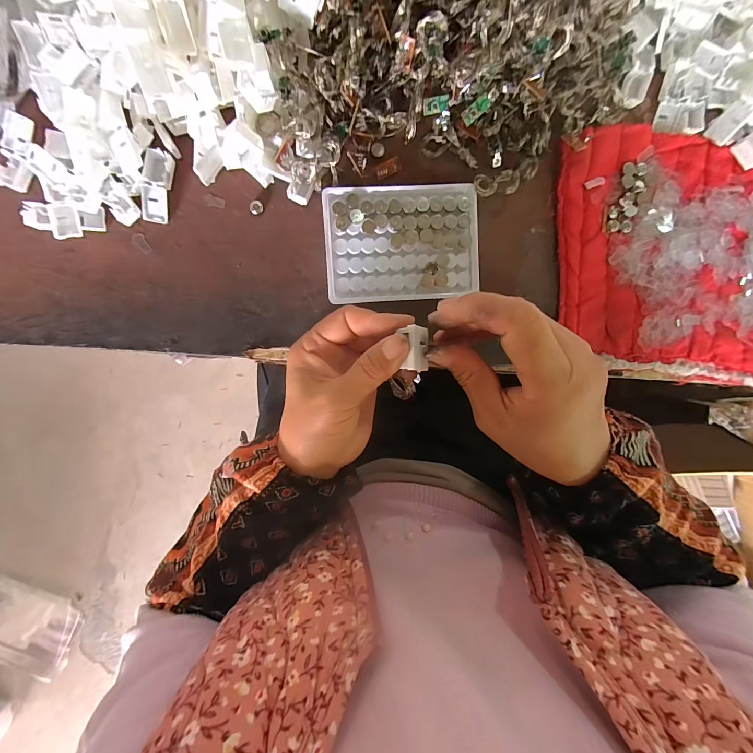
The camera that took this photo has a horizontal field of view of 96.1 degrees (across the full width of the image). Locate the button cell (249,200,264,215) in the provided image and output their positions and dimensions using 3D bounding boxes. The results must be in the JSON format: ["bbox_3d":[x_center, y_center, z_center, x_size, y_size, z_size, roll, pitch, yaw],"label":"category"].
[{"bbox_3d":[-0.104,-0.146,0.292,0.011,0.004,0.012,-15,97,-1],"label":"button cell"}]

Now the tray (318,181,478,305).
[{"bbox_3d":[0.022,-0.115,0.294,0.129,0.019,0.094,-4,97,-2],"label":"tray"}]

